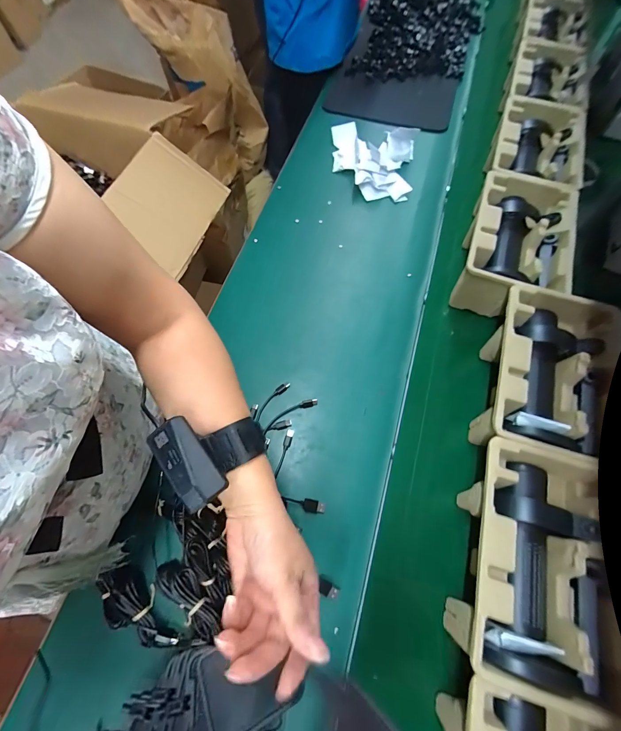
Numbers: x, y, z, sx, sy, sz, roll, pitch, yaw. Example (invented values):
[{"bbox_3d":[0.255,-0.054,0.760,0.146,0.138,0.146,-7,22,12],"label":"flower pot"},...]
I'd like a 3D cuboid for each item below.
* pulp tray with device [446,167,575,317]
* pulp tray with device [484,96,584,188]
[{"bbox_3d":[0.335,-0.192,0.553,0.144,0.112,0.225,19,68,9],"label":"pulp tray with device"},{"bbox_3d":[0.417,-0.396,0.622,0.146,0.070,0.229,17,68,8],"label":"pulp tray with device"}]

